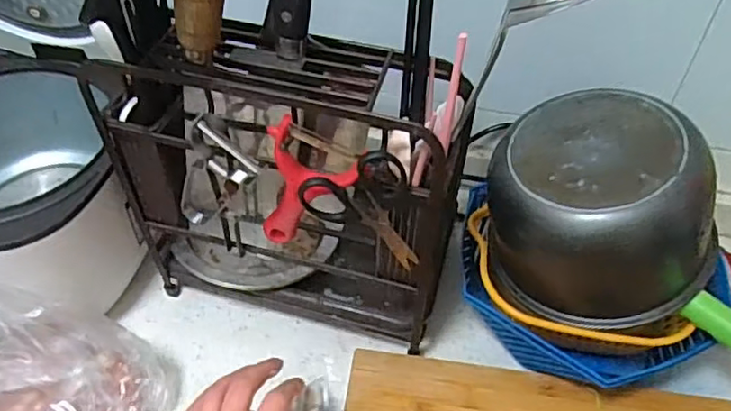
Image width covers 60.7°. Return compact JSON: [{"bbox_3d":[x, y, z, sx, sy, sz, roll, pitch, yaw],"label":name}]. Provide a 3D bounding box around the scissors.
[{"bbox_3d":[0.009,0.011,0.448,0.070,0.125,0.013,-20,47,17],"label":"scissors"}]

